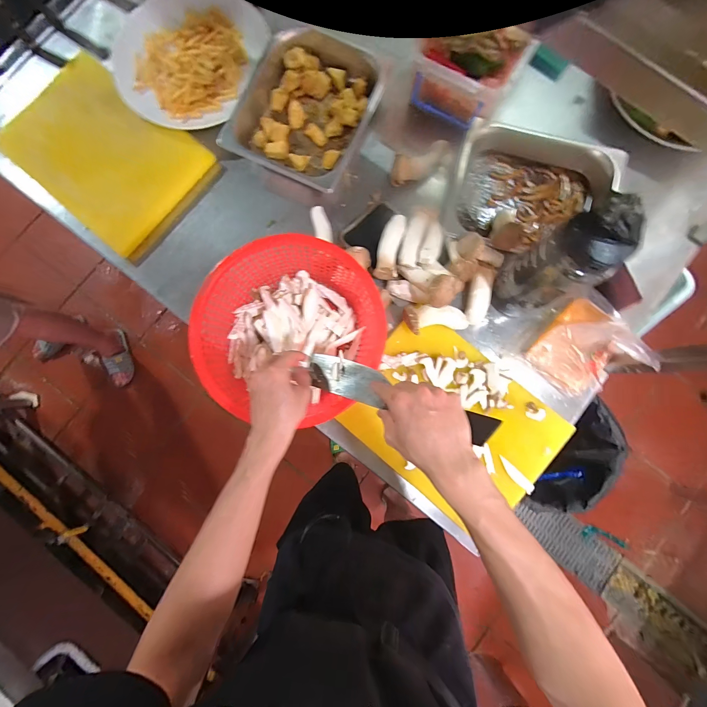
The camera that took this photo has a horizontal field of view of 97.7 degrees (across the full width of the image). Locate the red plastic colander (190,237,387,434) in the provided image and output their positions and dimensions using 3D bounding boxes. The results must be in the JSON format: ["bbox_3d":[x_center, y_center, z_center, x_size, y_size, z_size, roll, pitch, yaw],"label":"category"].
[{"bbox_3d":[-0.117,-0.050,0.600,0.334,0.107,0.324,0,85,0],"label":"red plastic colander"}]

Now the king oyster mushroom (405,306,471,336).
[{"bbox_3d":[0.167,-0.072,0.623,0.126,0.045,0.056,-7,85,-1],"label":"king oyster mushroom"}]

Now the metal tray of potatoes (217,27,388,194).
[{"bbox_3d":[-0.098,-0.530,0.691,0.264,0.080,0.324,25,85,2],"label":"metal tray of potatoes"}]

